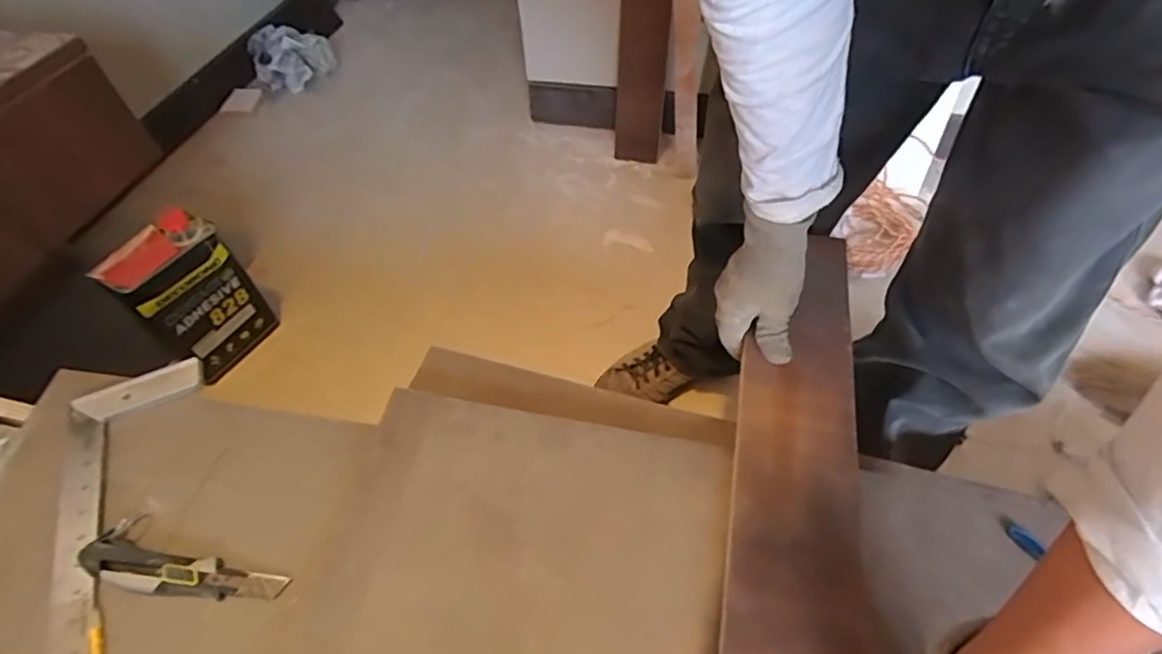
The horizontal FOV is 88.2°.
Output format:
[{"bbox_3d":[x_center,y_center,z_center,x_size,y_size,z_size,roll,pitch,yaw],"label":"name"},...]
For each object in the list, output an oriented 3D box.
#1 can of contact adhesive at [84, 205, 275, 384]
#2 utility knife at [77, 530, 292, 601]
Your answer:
[{"bbox_3d":[-0.673,-0.047,1.038,0.104,0.247,0.182,19,54,19],"label":"can of contact adhesive"},{"bbox_3d":[-0.352,0.216,0.524,0.184,0.016,0.037,8,52,10],"label":"utility knife"}]

